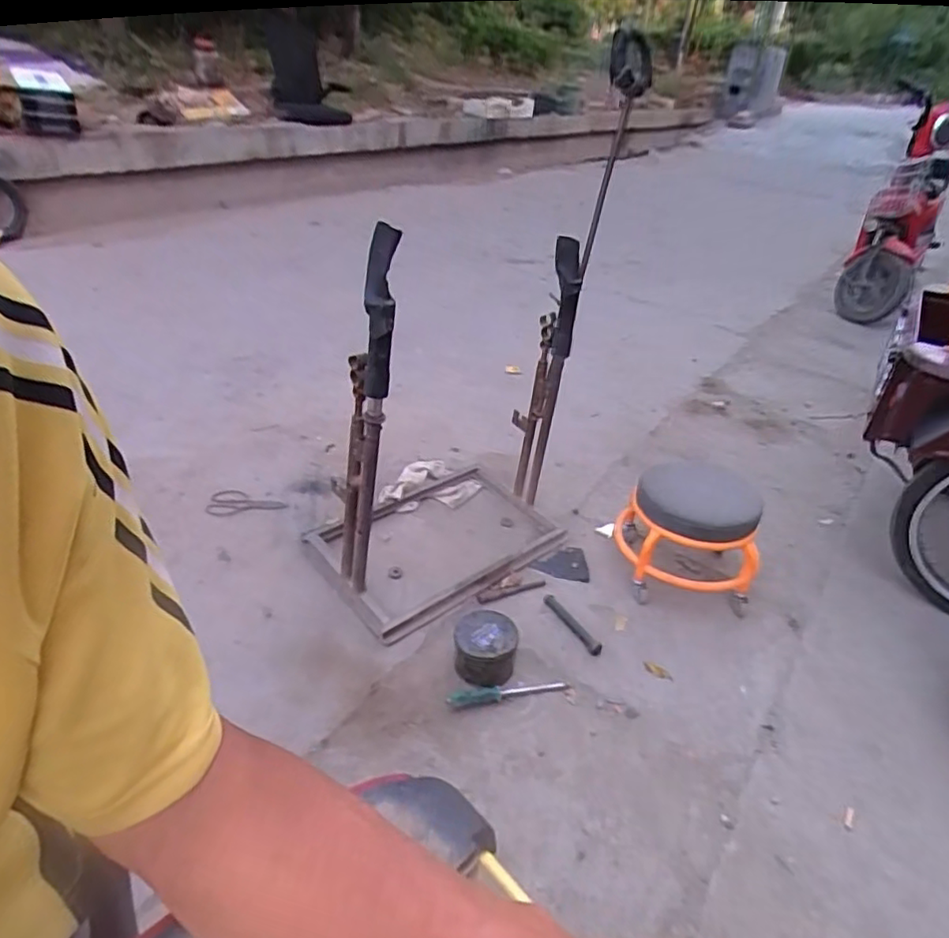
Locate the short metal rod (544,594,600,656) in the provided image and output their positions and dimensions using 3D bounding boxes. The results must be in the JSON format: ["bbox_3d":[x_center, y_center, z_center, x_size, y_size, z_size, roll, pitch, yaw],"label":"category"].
[{"bbox_3d":[0.210,0.330,1.308,0.031,0.017,0.174,-18,39,-28],"label":"short metal rod"}]

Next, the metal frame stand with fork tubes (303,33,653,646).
[{"bbox_3d":[-0.064,-0.123,1.269,0.562,0.745,0.334,-24,43,-34],"label":"metal frame stand with fork tubes"}]

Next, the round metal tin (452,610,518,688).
[{"bbox_3d":[0.021,0.344,1.188,0.120,0.065,0.135,4,34,0],"label":"round metal tin"}]

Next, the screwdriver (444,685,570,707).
[{"bbox_3d":[0.064,0.424,1.163,0.234,0.027,0.030,-4,35,-12],"label":"screwdriver"}]

